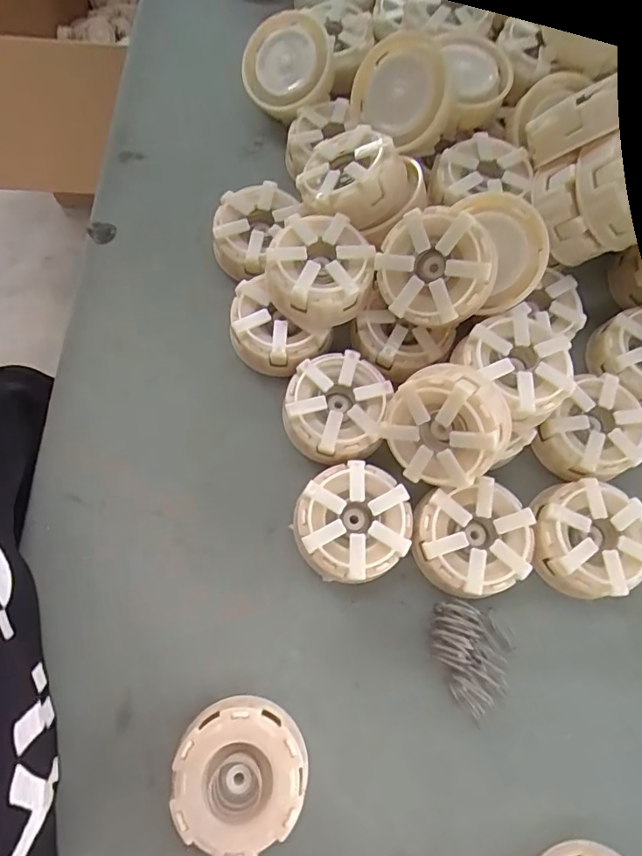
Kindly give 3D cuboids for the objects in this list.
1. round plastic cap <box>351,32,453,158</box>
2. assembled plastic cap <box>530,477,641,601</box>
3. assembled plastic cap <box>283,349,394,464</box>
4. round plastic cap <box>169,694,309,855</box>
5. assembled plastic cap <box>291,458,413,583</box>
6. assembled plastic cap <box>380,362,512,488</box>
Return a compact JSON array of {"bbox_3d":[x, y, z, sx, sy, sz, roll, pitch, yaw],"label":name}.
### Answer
[{"bbox_3d":[0.050,-0.200,0.299,0.056,0.023,0.054,7,105,27],"label":"round plastic cap"},{"bbox_3d":[0.143,0.061,0.275,0.058,0.032,0.058,1,71,-2],"label":"assembled plastic cap"},{"bbox_3d":[0.009,-0.011,0.292,0.056,0.030,0.058,1,71,-2],"label":"assembled plastic cap"},{"bbox_3d":[-0.037,0.163,0.238,0.059,0.021,0.061,1,71,-2],"label":"round plastic cap"},{"bbox_3d":[0.017,0.052,0.274,0.060,0.029,0.058,1,71,-2],"label":"assembled plastic cap"},{"bbox_3d":[0.063,0.001,0.260,0.060,0.026,0.060,5,108,15],"label":"assembled plastic cap"}]

